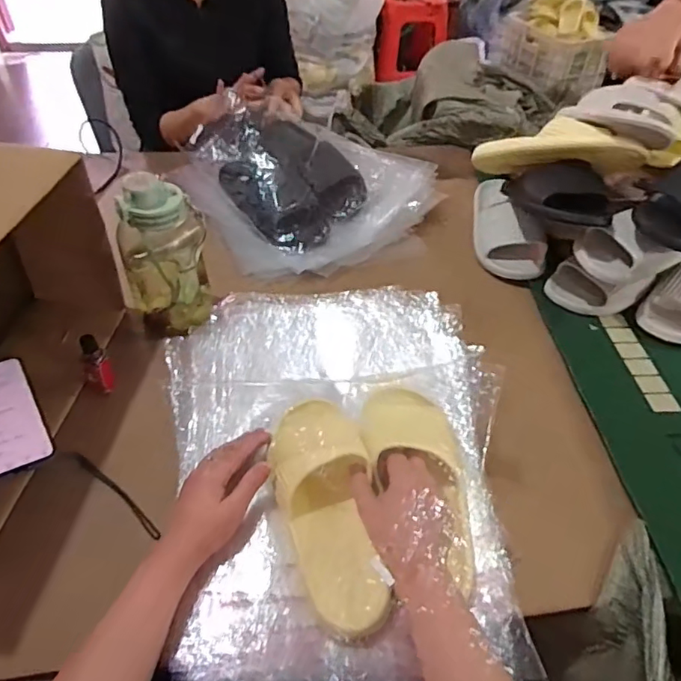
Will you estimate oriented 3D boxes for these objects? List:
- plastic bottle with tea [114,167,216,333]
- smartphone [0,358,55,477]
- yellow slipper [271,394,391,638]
[{"bbox_3d":[-0.233,-0.112,0.720,0.108,0.216,0.087,-15,48,-15],"label":"plastic bottle with tea"},{"bbox_3d":[-0.394,0.084,0.634,0.075,0.015,0.158,-22,55,-28],"label":"smartphone"},{"bbox_3d":[-0.014,0.161,0.557,0.091,0.071,0.245,-9,58,-12],"label":"yellow slipper"}]

